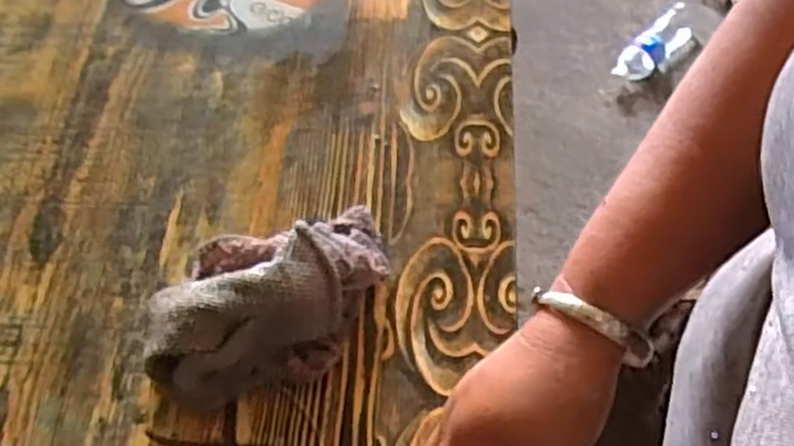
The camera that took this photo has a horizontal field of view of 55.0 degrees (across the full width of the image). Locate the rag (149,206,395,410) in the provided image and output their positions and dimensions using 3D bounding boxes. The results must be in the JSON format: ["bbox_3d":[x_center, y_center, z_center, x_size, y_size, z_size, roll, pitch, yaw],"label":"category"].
[{"bbox_3d":[-0.066,0.041,0.418,0.141,0.056,0.081,-27,61,-13],"label":"rag"}]

